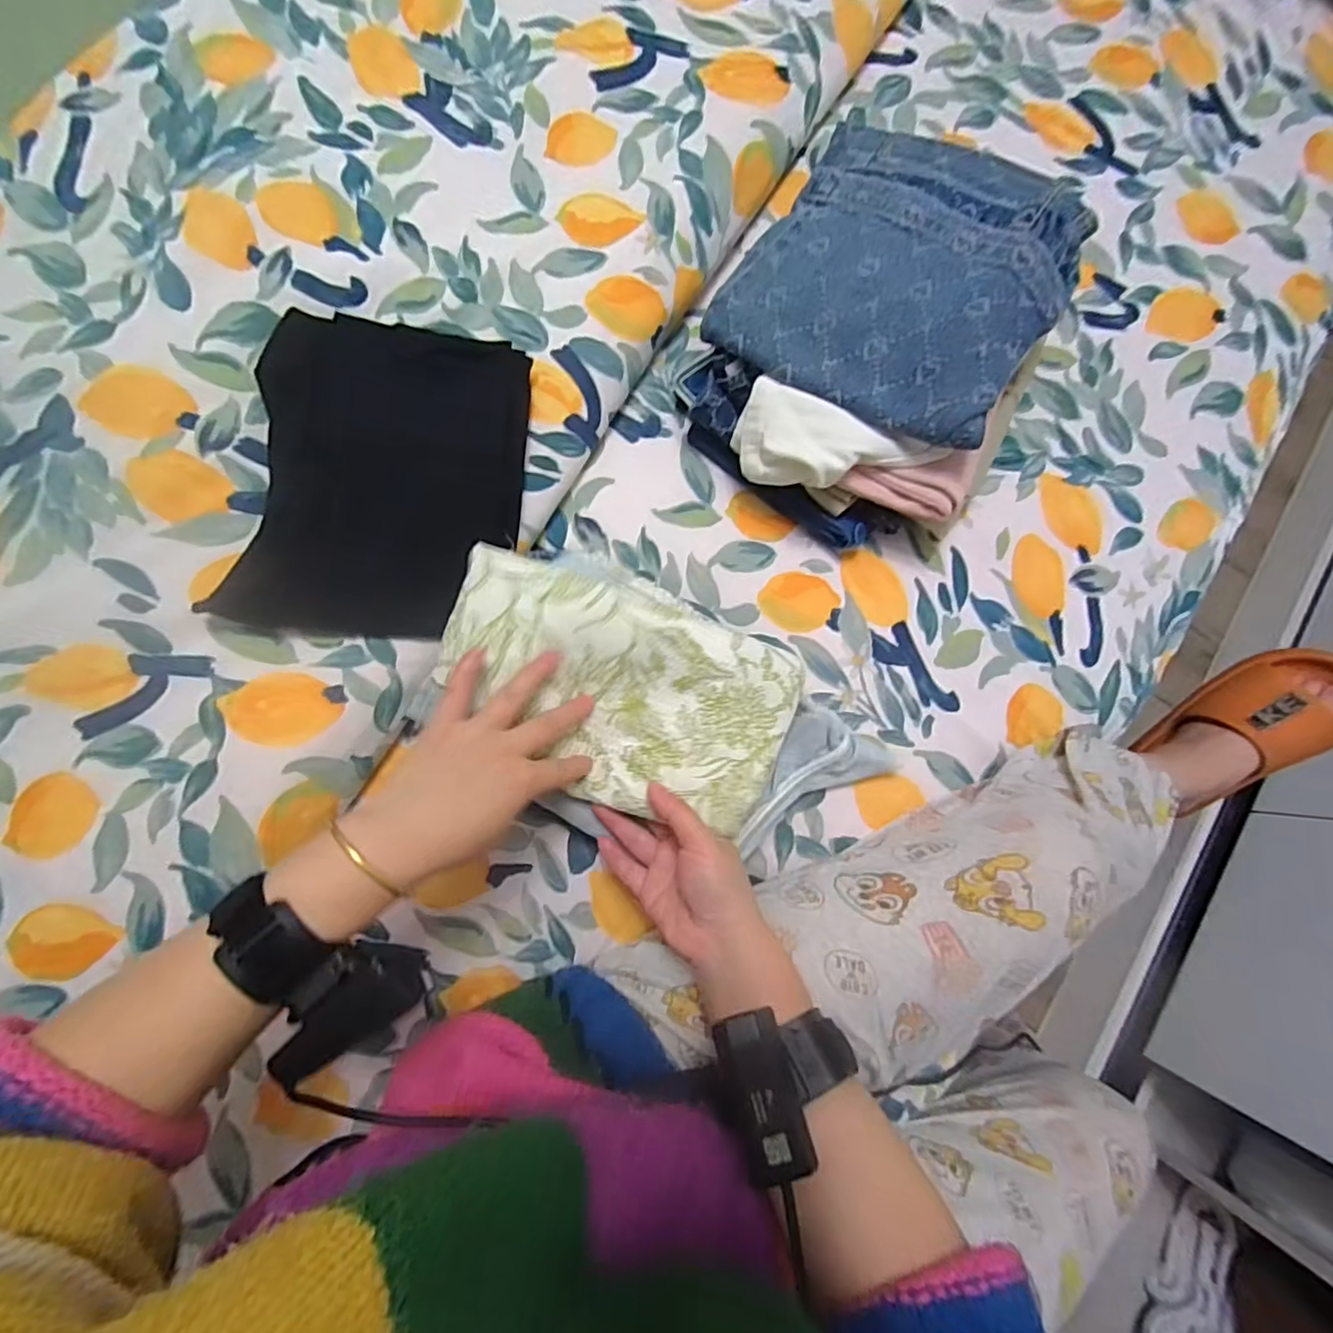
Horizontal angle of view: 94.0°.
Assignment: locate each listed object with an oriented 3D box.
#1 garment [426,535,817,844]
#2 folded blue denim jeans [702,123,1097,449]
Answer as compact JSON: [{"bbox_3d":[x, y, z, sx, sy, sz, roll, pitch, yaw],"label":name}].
[{"bbox_3d":[-0.035,0.013,0.427,0.235,0.039,0.143,23,81,-5],"label":"garment"},{"bbox_3d":[0.180,-0.301,0.470,0.222,0.029,0.237,30,85,14],"label":"folded blue denim jeans"}]

